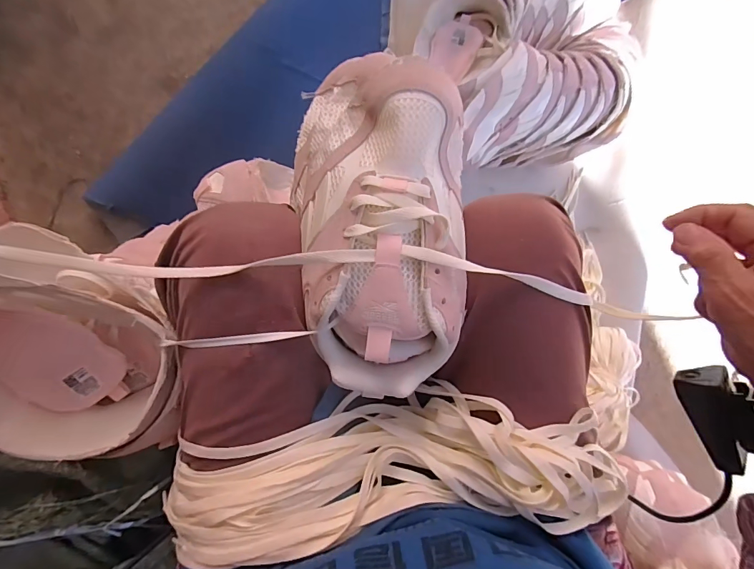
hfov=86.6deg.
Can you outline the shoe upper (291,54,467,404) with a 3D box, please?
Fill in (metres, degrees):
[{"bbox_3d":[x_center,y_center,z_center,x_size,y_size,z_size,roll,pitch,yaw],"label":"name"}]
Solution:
[{"bbox_3d":[0.005,-0.042,0.267,0.111,0.057,0.230,0,86,-8],"label":"shoe upper"}]

